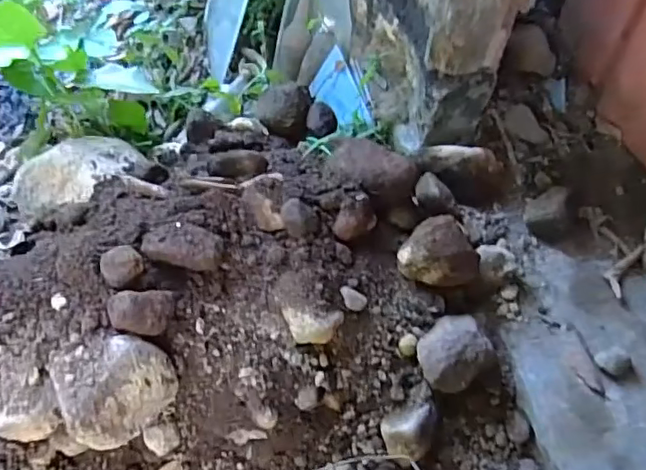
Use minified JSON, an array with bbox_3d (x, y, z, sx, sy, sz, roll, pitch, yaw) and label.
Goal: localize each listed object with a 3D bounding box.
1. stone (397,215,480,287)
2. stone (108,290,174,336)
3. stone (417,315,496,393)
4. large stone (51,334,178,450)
[{"bbox_3d":[0.163,0.029,0.774,0.106,0.076,0.084,25,55,17],"label":"stone"},{"bbox_3d":[-0.215,0.089,0.653,0.073,0.036,0.049,-3,52,-4],"label":"stone"},{"bbox_3d":[0.172,0.150,0.736,0.108,0.060,0.084,-34,60,-25],"label":"stone"},{"bbox_3d":[-0.239,0.178,0.655,0.128,0.093,0.095,-25,56,-20],"label":"large stone"}]

